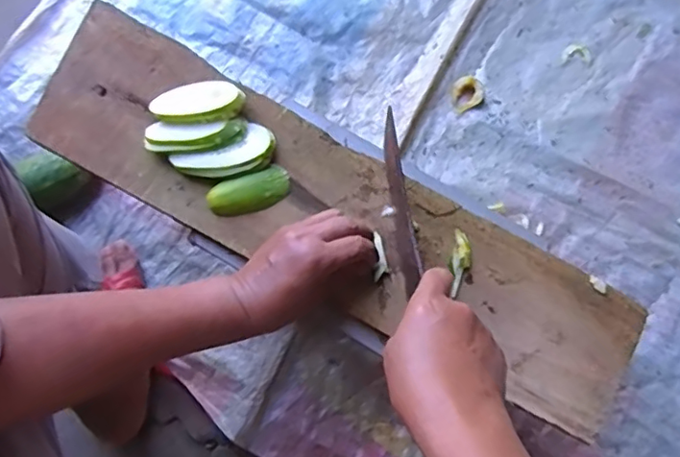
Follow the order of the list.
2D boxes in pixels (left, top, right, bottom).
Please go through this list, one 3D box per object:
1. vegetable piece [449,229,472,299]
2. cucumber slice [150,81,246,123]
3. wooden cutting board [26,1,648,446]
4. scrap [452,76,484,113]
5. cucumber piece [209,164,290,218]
[{"bbox_3d":[0.111,0.032,0.526,0.018,0.014,0.060,7,81,3],"label":"vegetable piece"},{"bbox_3d":[-0.137,-0.122,0.557,0.088,0.016,0.048,-7,60,5],"label":"cucumber slice"},{"bbox_3d":[-0.020,-0.021,0.537,0.614,0.030,0.154,29,79,8],"label":"wooden cutting board"},{"bbox_3d":[0.179,-0.189,0.796,0.045,0.013,0.044,0,76,1],"label":"scrap"},{"bbox_3d":[-0.086,-0.034,0.544,0.078,0.010,0.035,-22,77,-4],"label":"cucumber piece"}]

